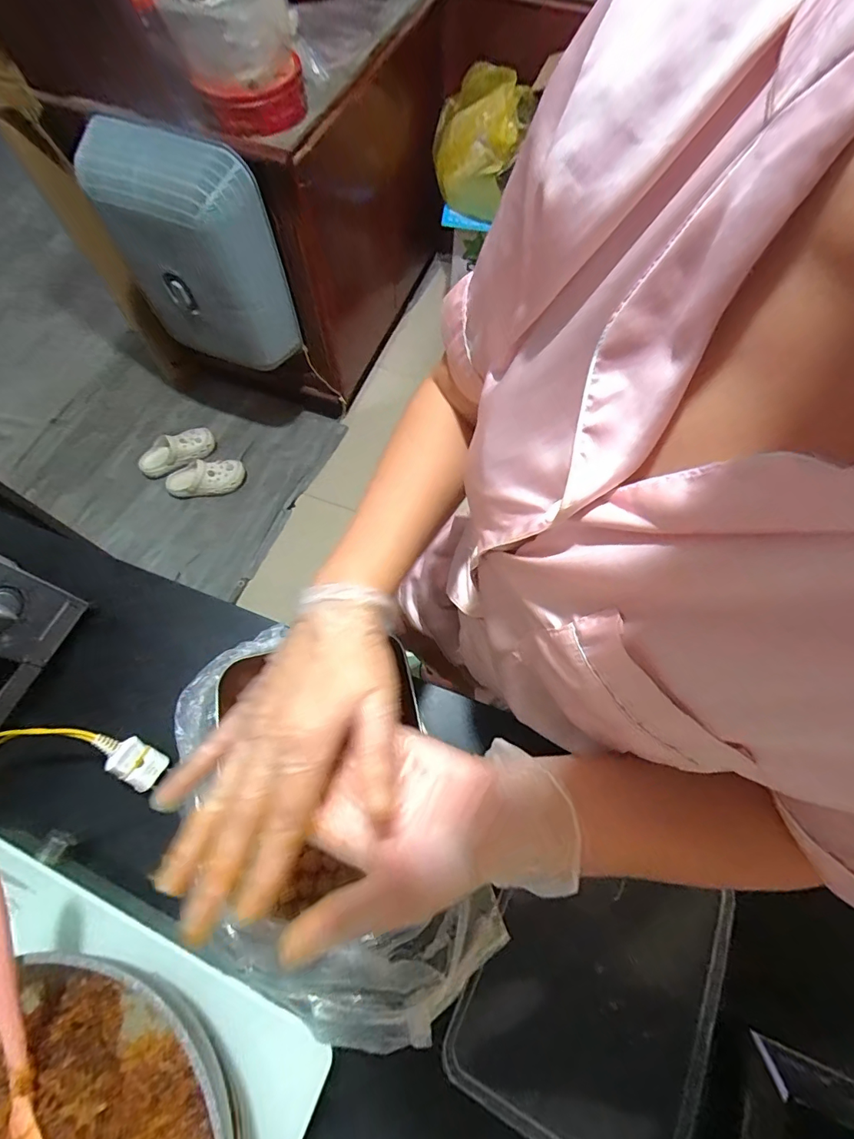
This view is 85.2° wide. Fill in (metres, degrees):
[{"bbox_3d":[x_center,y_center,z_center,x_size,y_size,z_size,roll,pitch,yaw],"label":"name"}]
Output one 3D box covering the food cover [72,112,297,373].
[{"bbox_3d":[-0.537,-0.733,1.147,0.366,0.493,0.192,19,68,8],"label":"food cover"}]

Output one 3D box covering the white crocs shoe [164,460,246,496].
[{"bbox_3d":[-0.723,-0.304,1.517,0.238,0.077,0.109,-11,67,-4],"label":"white crocs shoe"}]

